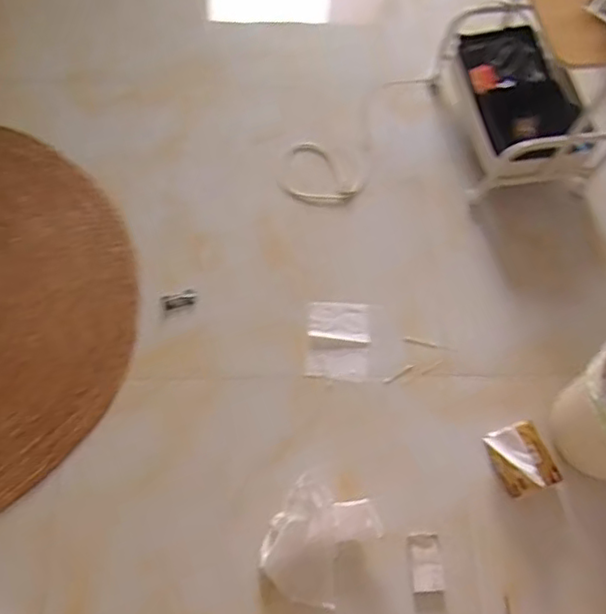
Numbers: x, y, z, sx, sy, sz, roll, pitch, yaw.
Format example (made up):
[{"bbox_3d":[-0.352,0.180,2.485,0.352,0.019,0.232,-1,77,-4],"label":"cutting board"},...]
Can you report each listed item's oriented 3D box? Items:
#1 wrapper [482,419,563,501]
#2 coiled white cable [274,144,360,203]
[{"bbox_3d":[0.425,0.293,1.214,0.108,0.030,0.128,-20,69,-10],"label":"wrapper"},{"bbox_3d":[0.023,-0.305,1.493,0.147,0.016,0.191,-38,73,-16],"label":"coiled white cable"}]

